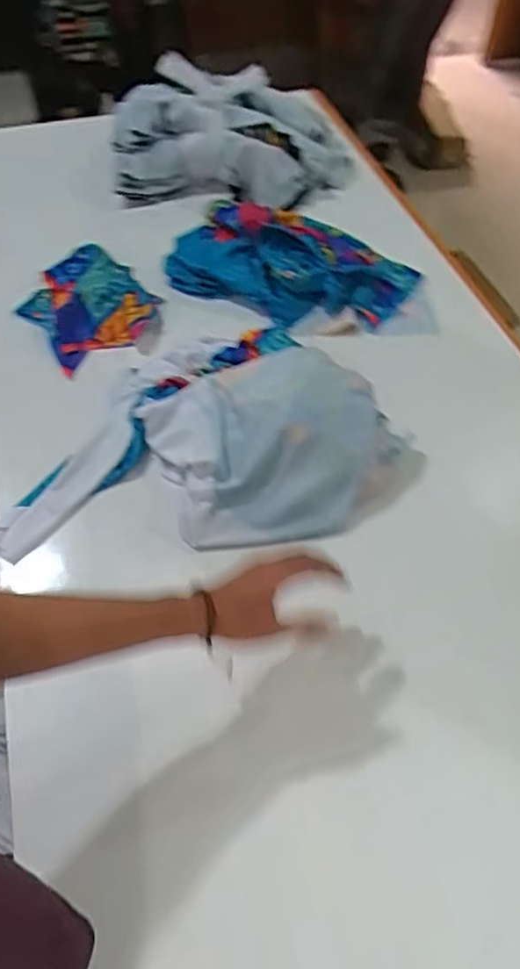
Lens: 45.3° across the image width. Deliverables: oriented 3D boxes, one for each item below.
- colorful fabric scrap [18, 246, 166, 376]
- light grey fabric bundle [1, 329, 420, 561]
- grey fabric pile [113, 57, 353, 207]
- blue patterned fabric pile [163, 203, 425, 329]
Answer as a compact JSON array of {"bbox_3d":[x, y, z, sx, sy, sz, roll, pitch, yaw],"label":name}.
[{"bbox_3d":[-0.285,-0.295,1.030,0.196,0.046,0.250,-32,60,-22],"label":"colorful fabric scrap"},{"bbox_3d":[0.027,-0.057,0.791,0.337,0.098,0.239,-11,52,-3],"label":"light grey fabric bundle"},{"bbox_3d":[-0.054,-0.670,1.218,0.458,0.191,0.251,-2,53,-2],"label":"grey fabric pile"},{"bbox_3d":[0.037,-0.371,1.054,0.424,0.067,0.241,26,57,18],"label":"blue patterned fabric pile"}]

